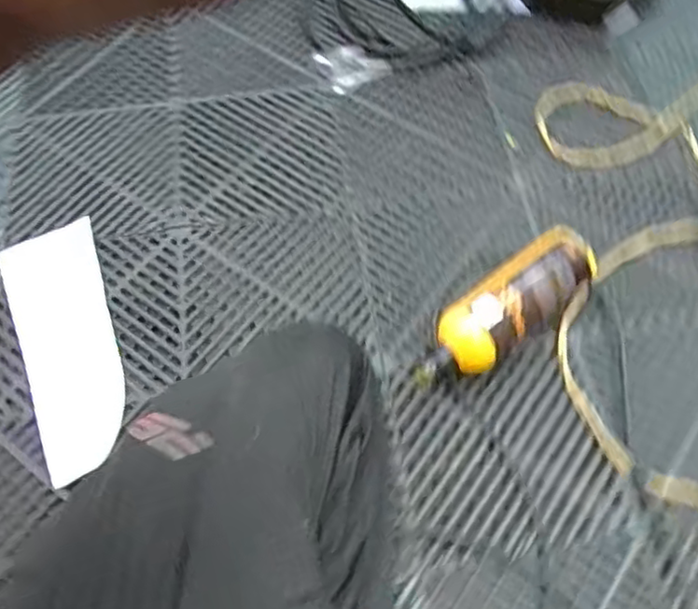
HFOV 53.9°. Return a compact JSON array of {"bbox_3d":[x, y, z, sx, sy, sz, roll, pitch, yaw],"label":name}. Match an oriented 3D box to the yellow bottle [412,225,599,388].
[{"bbox_3d":[0.156,0.008,0.693,0.219,0.073,0.069,-33,65,-15],"label":"yellow bottle"}]

